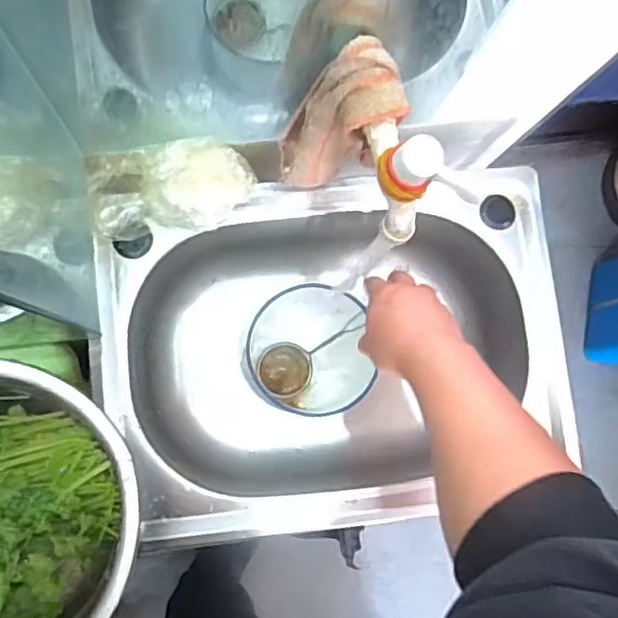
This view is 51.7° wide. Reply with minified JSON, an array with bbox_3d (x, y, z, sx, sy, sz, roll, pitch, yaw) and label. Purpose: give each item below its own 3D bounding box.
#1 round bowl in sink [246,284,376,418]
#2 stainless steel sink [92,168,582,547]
[{"bbox_3d":[-0.002,0.046,0.753,0.144,0.055,0.151,1,83,-6],"label":"round bowl in sink"},{"bbox_3d":[0.023,0.050,0.713,0.464,0.161,0.333,-7,84,-7],"label":"stainless steel sink"}]

